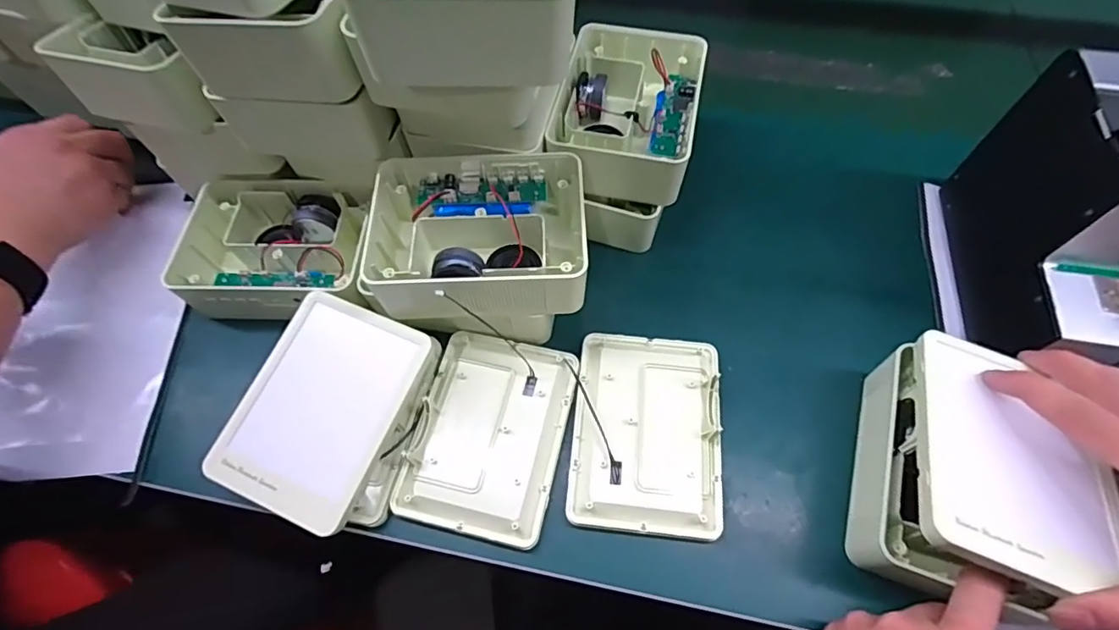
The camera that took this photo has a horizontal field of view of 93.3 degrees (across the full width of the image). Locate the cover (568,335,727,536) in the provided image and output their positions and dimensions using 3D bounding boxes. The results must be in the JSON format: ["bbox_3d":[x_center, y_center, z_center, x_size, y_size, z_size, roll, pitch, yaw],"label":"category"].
[{"bbox_3d":[0.060,0.077,0.363,0.098,0.015,0.134,6,61,4],"label":"cover"}]

